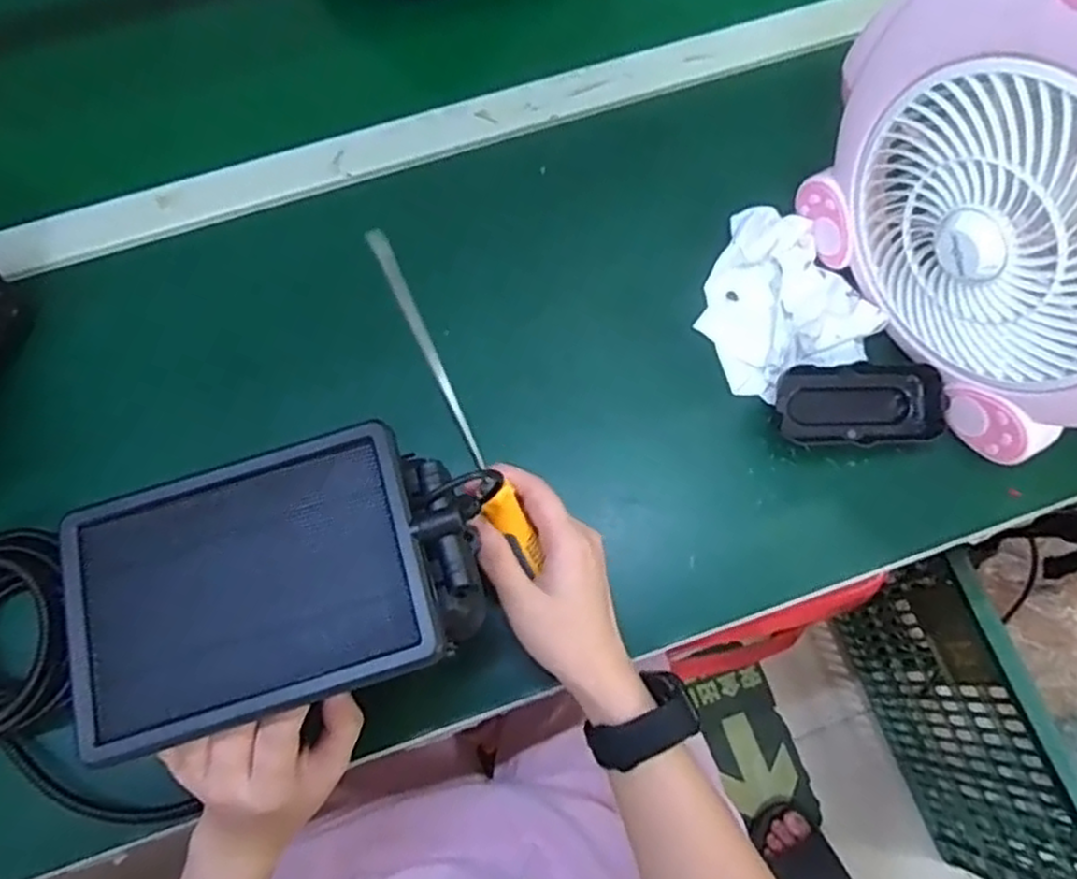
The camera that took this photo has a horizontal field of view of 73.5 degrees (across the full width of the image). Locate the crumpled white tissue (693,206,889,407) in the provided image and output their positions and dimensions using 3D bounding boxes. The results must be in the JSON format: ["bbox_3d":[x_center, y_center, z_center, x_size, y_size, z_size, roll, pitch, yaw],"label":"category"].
[{"bbox_3d":[0.169,-0.101,0.516,0.110,0.033,0.127,-23,73,-7],"label":"crumpled white tissue"}]

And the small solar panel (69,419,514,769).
[{"bbox_3d":[-0.120,0.068,0.352,0.192,0.048,0.117,-16,73,-5],"label":"small solar panel"}]

